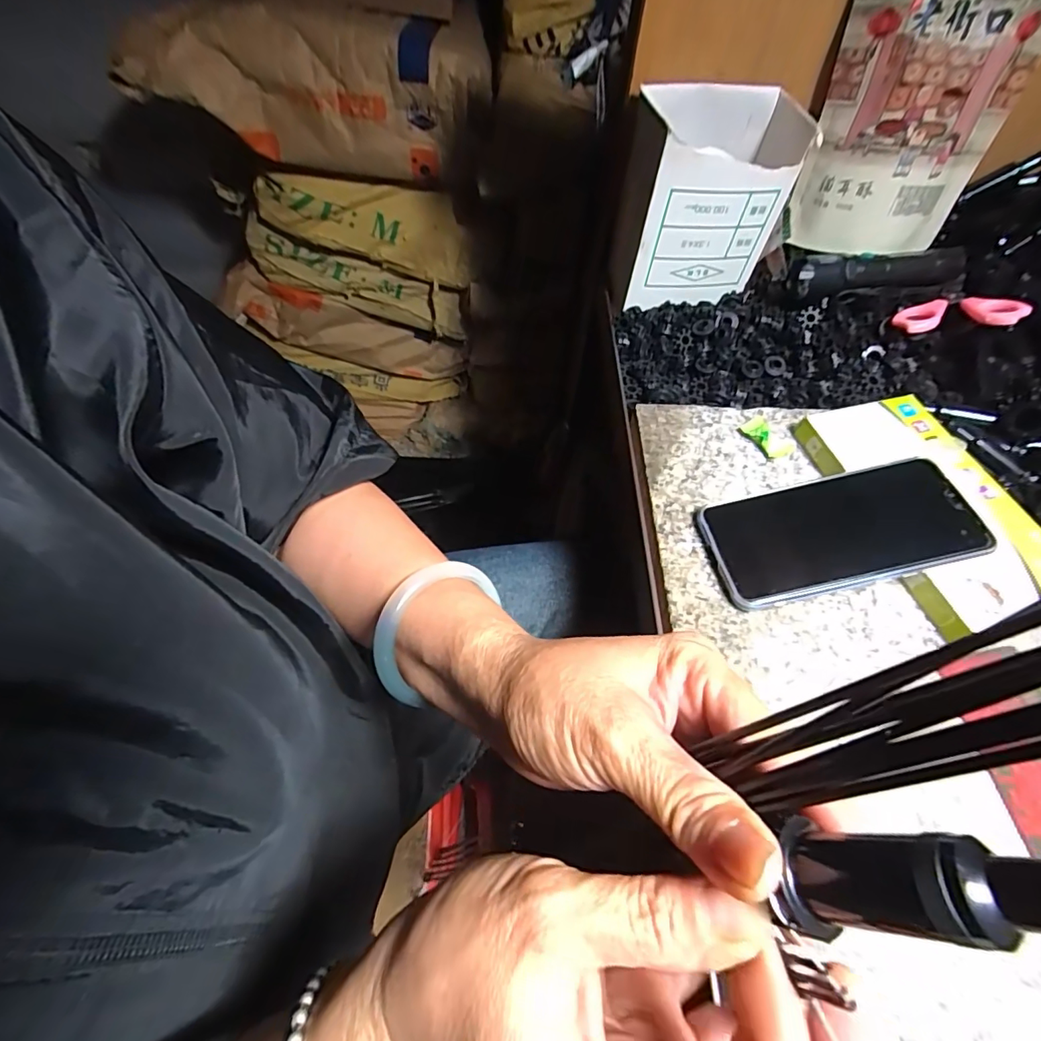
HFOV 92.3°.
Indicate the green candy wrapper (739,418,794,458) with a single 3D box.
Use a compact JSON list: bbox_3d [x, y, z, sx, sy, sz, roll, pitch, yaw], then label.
[{"bbox_3d":[0.185,-0.063,0.373,0.023,0.008,0.039,-27,62,-18],"label":"green candy wrapper"}]

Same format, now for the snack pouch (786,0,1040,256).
[{"bbox_3d":[0.300,-0.309,0.379,0.139,0.186,0.028,9,40,3],"label":"snack pouch"}]

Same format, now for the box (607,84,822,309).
[{"bbox_3d":[0.156,-0.273,0.432,0.124,0.135,0.086,-4,57,-5],"label":"box"}]

